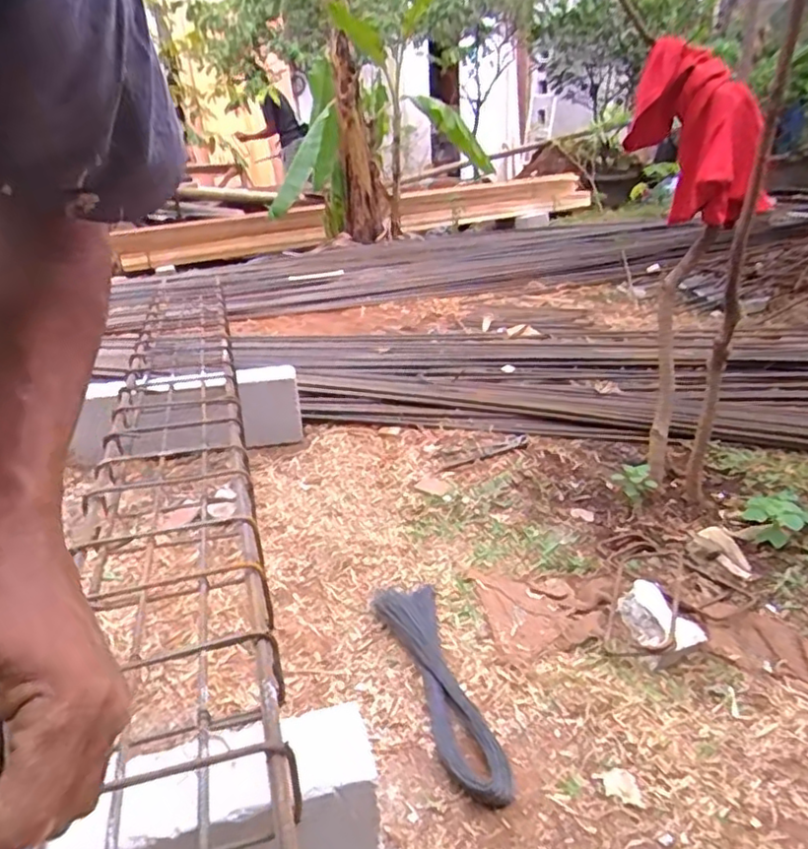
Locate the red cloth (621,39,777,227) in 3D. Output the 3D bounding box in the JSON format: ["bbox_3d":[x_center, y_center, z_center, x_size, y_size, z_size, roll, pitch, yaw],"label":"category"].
[{"bbox_3d":[0.576,-0.560,1.273,0.255,0.312,0.361,3,27,12],"label":"red cloth"}]

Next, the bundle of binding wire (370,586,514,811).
[{"bbox_3d":[0.061,0.382,1.002,0.109,0.043,0.452,-11,28,-16],"label":"bundle of binding wire"}]

